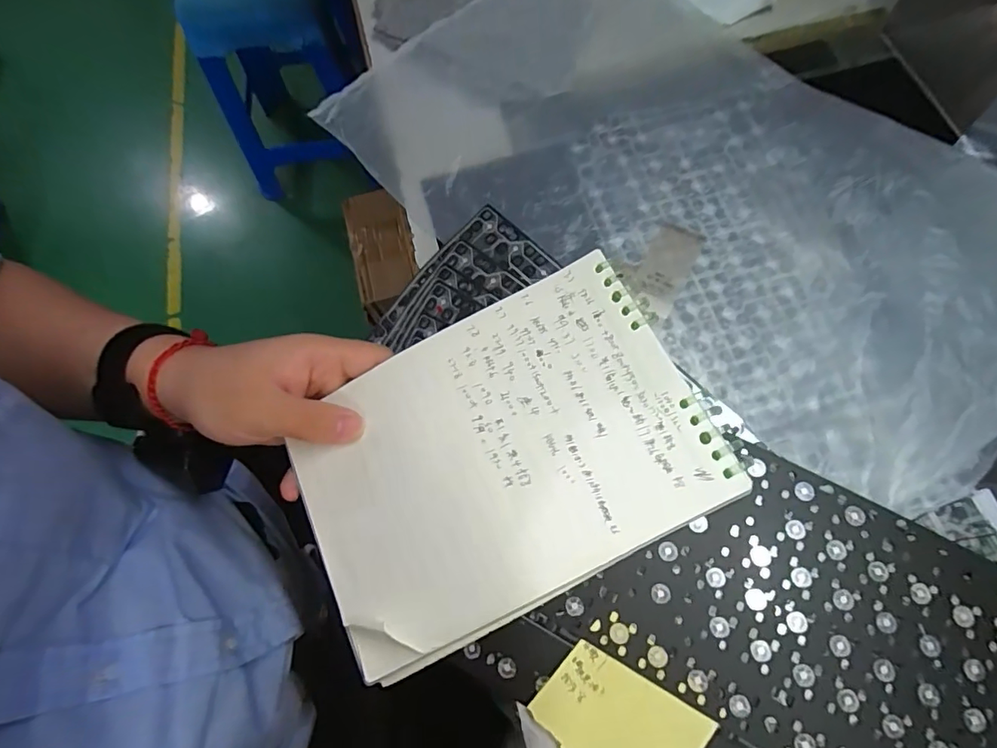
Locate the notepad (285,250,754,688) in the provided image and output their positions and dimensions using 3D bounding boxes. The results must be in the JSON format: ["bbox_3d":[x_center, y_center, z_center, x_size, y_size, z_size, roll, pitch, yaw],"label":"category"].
[{"bbox_3d":[-0.002,0.041,0.258,0.204,0.006,0.145,-28,72,1],"label":"notepad"}]

